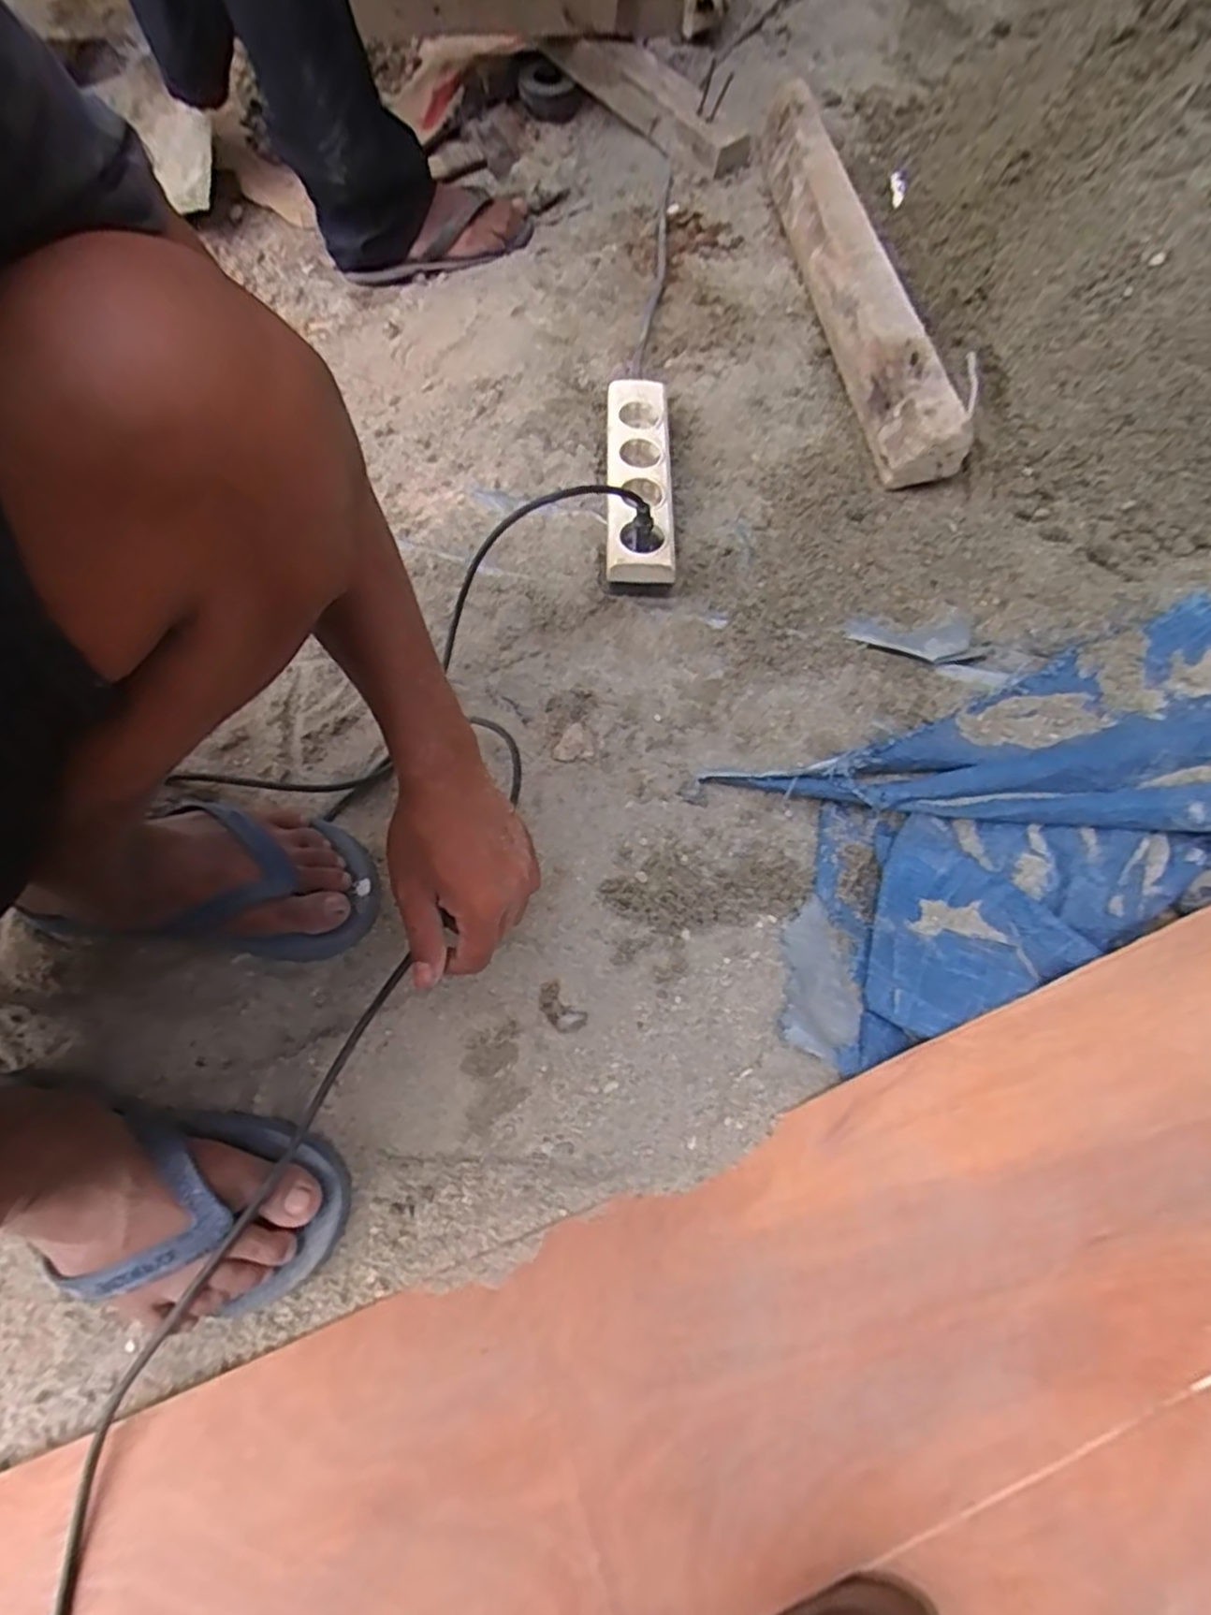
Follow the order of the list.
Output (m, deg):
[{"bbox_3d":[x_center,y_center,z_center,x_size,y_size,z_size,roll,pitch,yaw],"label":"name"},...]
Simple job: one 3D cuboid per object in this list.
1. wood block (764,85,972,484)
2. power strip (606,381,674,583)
[{"bbox_3d":[0.252,-0.572,0.751,0.073,0.065,0.600,-7,65,1],"label":"wood block"},{"bbox_3d":[0.030,-0.303,0.663,0.061,0.050,0.237,-1,65,4],"label":"power strip"}]

